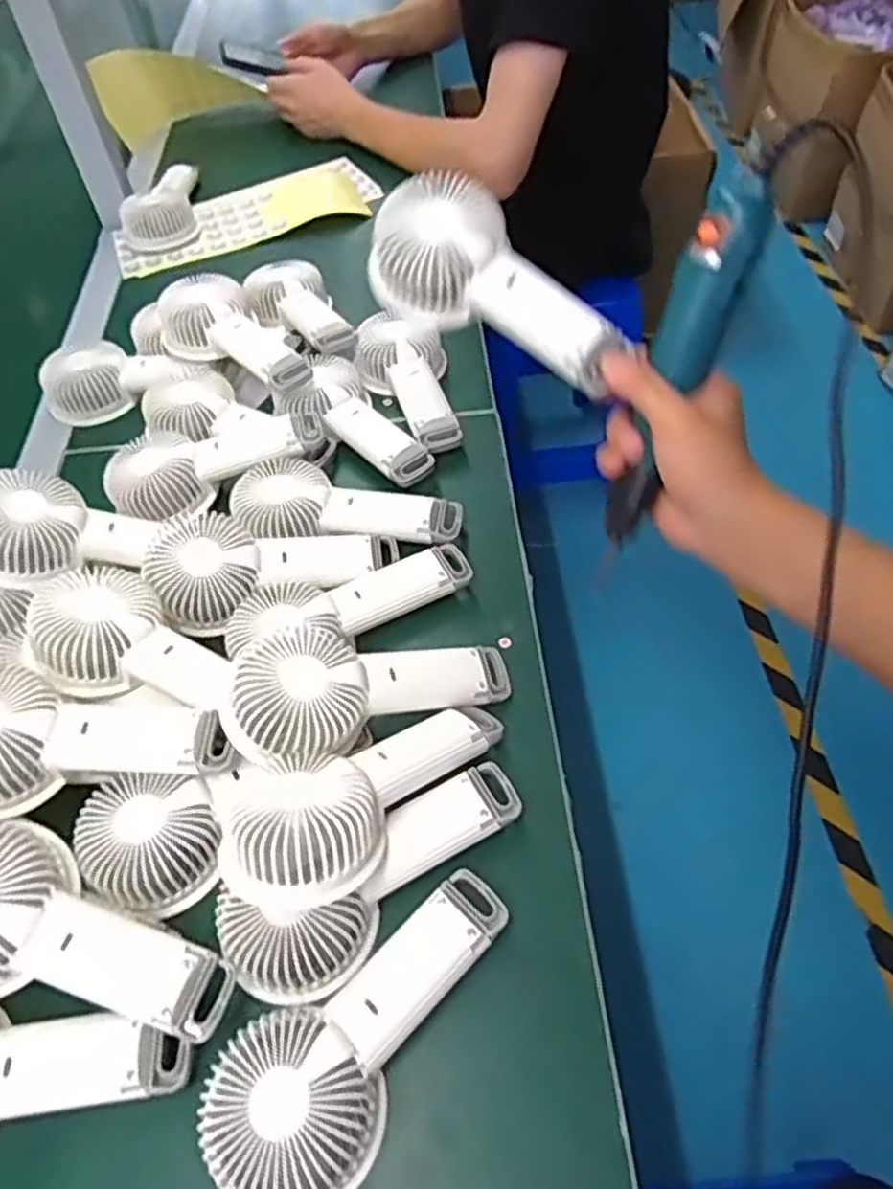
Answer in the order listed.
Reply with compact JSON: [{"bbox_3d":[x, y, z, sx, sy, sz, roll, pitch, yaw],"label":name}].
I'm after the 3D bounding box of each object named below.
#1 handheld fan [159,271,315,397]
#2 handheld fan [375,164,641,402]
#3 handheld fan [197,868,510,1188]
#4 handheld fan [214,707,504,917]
[{"bbox_3d":[-0.192,-0.235,0.679,0.086,0.043,0.161,-36,59,-20],"label":"handheld fan"},{"bbox_3d":[0.029,-0.187,0.465,0.168,0.060,0.069,37,63,7],"label":"handheld fan"},{"bbox_3d":[-0.036,0.221,0.385,0.177,0.033,0.081,-37,60,-21],"label":"handheld fan"},{"bbox_3d":[-0.047,0.107,0.440,0.180,0.034,0.085,-26,54,-36],"label":"handheld fan"}]

